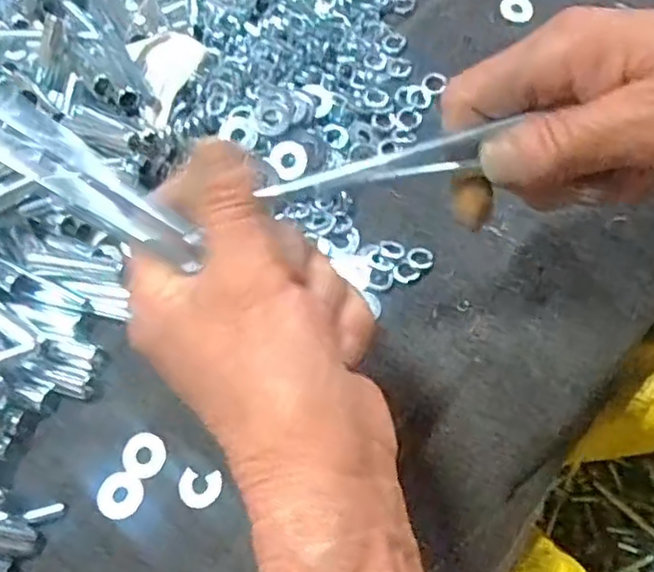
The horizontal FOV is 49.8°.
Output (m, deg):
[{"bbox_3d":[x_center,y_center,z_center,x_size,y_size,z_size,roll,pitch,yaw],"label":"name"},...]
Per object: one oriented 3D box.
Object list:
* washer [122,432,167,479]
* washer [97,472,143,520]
[{"bbox_3d":[-0.080,0.074,0.308,0.019,0.004,0.018,-3,65,5],"label":"washer"},{"bbox_3d":[-0.089,0.090,0.303,0.019,0.004,0.020,-3,65,5],"label":"washer"}]

